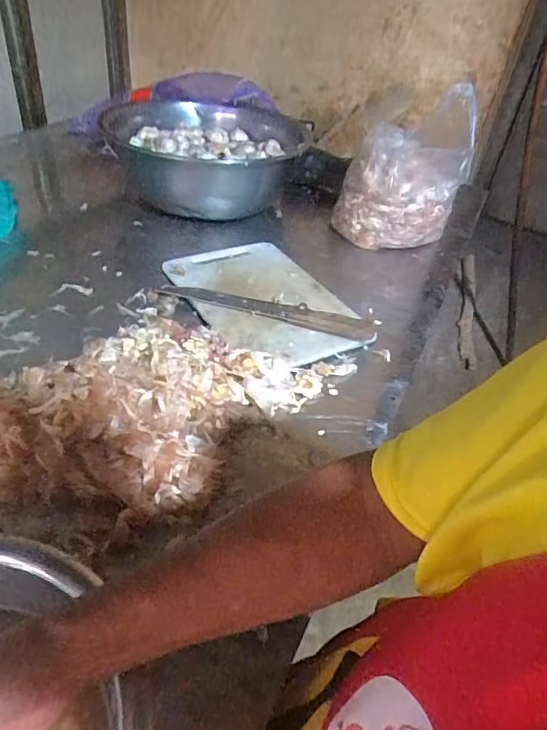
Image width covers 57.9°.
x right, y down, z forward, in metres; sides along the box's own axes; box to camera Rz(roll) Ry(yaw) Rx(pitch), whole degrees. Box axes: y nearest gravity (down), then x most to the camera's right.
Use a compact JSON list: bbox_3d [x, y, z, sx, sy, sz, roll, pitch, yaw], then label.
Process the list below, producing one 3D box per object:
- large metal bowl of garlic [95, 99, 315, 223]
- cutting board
[{"bbox_3d":[-0.141,-0.475,1.128,0.420,0.145,0.445,4,41,-3],"label":"large metal bowl of garlic"},{"bbox_3d":[-0.014,-0.116,0.851,0.240,0.019,0.344,-23,51,-30],"label":"cutting board"}]

